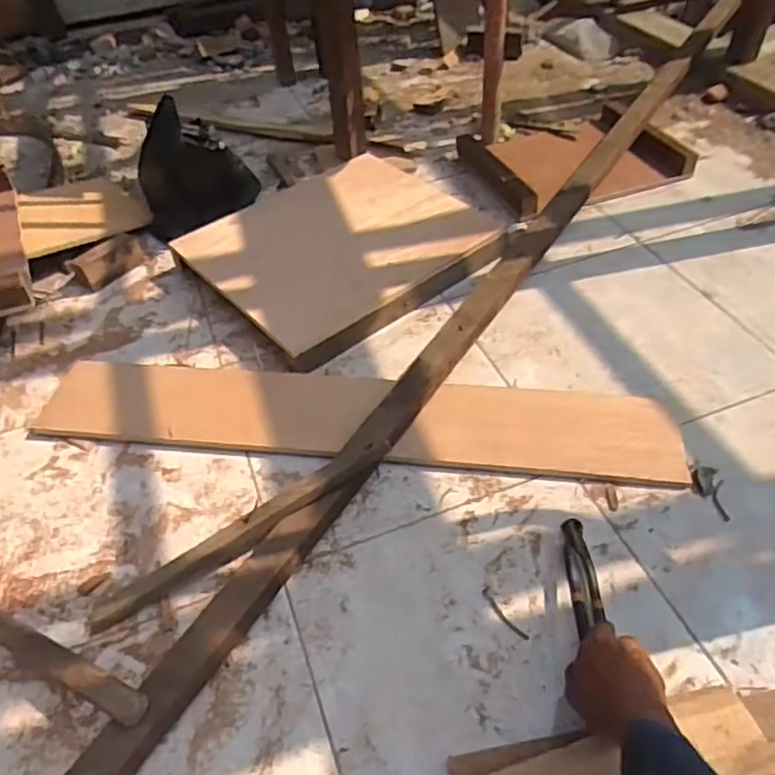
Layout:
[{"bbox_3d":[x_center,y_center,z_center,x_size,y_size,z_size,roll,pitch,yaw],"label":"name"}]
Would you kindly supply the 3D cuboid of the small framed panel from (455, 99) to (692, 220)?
[{"bbox_3d":[0.403,-0.507,1.424,0.443,0.062,0.364,-17,48,-12],"label":"small framed panel"}]

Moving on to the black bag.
[{"bbox_3d":[-0.377,-0.420,1.277,0.226,0.210,0.144,-14,46,-8],"label":"black bag"}]

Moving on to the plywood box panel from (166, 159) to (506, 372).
[{"bbox_3d":[-0.080,-0.267,1.225,0.508,0.060,0.418,-33,53,-25],"label":"plywood box panel"}]

